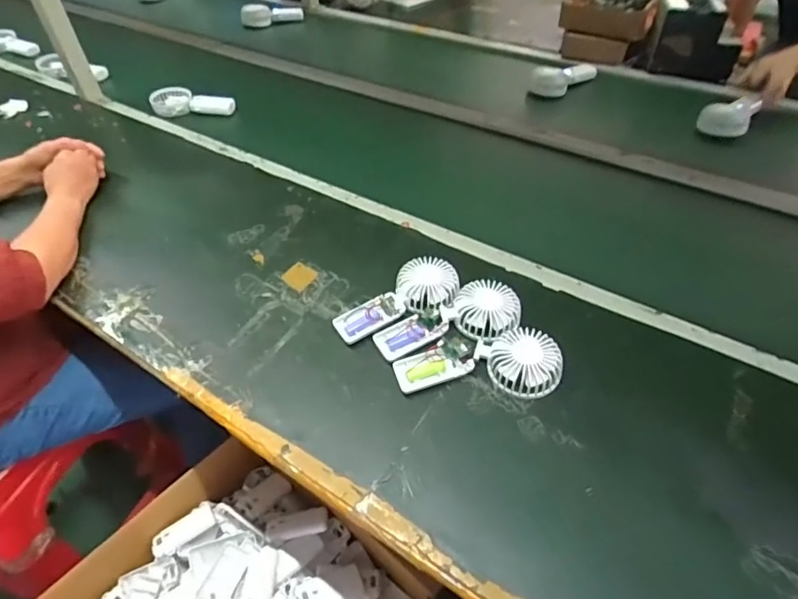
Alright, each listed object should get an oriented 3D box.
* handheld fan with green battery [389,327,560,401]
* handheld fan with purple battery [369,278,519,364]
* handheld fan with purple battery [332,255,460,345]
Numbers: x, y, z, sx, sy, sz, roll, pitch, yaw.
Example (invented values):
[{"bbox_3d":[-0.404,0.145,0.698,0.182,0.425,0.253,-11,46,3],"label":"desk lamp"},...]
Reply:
[{"bbox_3d":[0.097,0.075,0.628,0.194,0.040,0.082,2,49,5],"label":"handheld fan with green battery"},{"bbox_3d":[0.064,0.026,0.674,0.187,0.037,0.085,-9,49,-5],"label":"handheld fan with purple battery"},{"bbox_3d":[-0.004,-0.001,0.702,0.180,0.037,0.086,-20,50,-14],"label":"handheld fan with purple battery"}]

